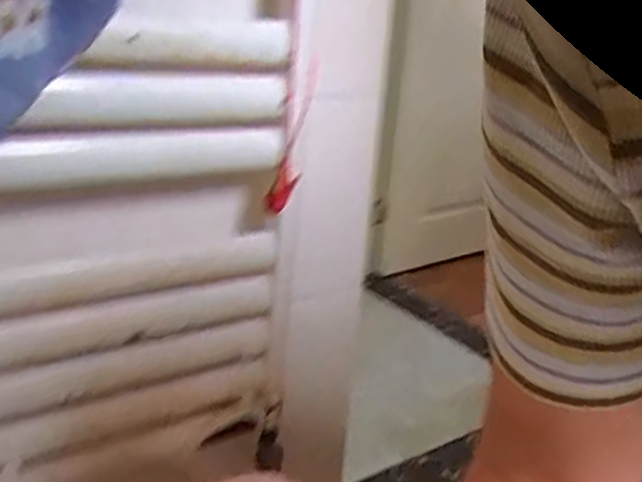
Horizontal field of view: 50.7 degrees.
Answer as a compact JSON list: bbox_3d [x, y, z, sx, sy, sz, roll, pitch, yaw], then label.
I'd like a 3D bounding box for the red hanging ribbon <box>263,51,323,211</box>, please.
[{"bbox_3d":[-0.032,-0.133,0.850,0.029,0.198,0.038,19,2,36],"label":"red hanging ribbon"}]

